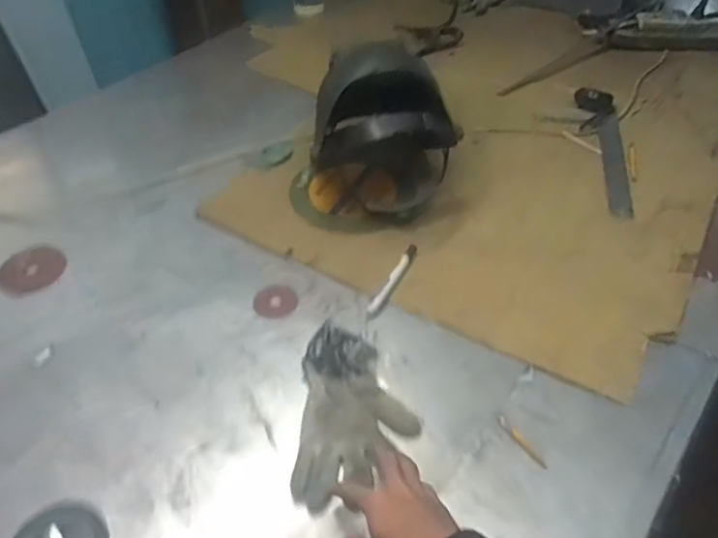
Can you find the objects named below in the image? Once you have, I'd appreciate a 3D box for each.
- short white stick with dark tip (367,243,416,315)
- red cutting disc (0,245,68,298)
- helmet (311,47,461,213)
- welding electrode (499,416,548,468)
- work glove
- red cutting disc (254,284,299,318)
[{"bbox_3d":[0.052,0.013,0.855,0.017,0.017,0.143,21,50,20],"label":"short white stick with dark tip"},{"bbox_3d":[-0.493,-0.002,0.889,0.093,0.006,0.100,-21,50,-23],"label":"red cutting disc"},{"bbox_3d":[0.043,-0.230,0.943,0.216,0.215,0.211,8,47,8],"label":"helmet"},{"bbox_3d":[0.189,0.201,0.684,0.013,0.006,0.074,-28,52,-23],"label":"welding electrode"},{"bbox_3d":[-0.002,0.167,0.690,0.133,0.050,0.208,1,46,1],"label":"work glove"},{"bbox_3d":[-0.118,0.046,0.838,0.060,0.004,0.053,-3,55,-4],"label":"red cutting disc"}]

